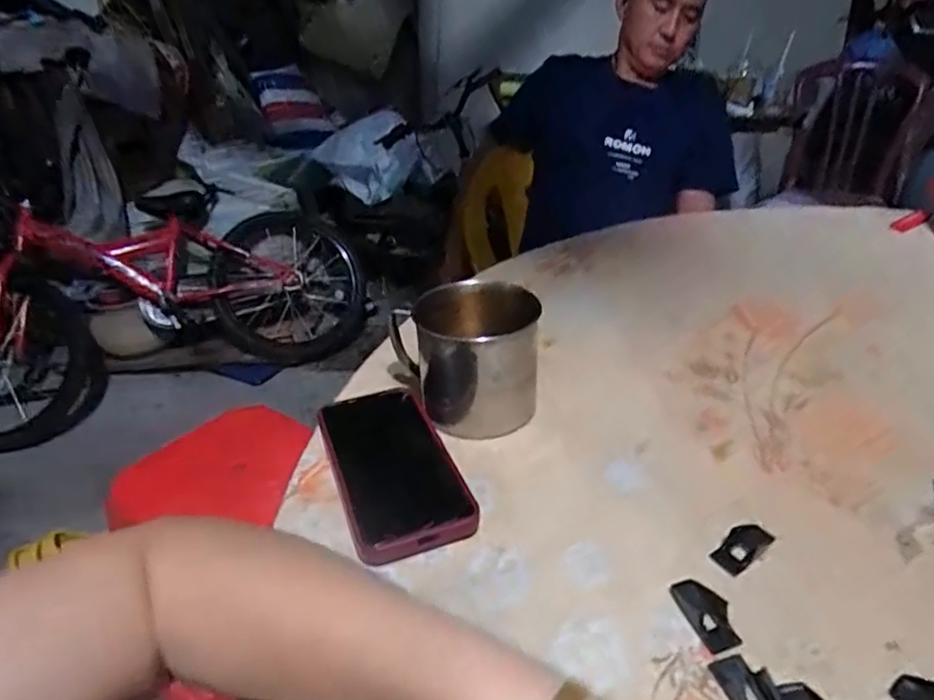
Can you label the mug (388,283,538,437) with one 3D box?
[{"bbox_3d":[0.002,0.005,0.498,0.092,0.094,0.113,-18,34,-23],"label":"mug"}]

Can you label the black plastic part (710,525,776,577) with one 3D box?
[{"bbox_3d":[0.167,0.117,0.378,0.040,0.007,0.019,-24,37,-32],"label":"black plastic part"}]

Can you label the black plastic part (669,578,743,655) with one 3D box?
[{"bbox_3d":[0.130,0.142,0.341,0.022,0.006,0.041,-13,32,-17],"label":"black plastic part"}]

